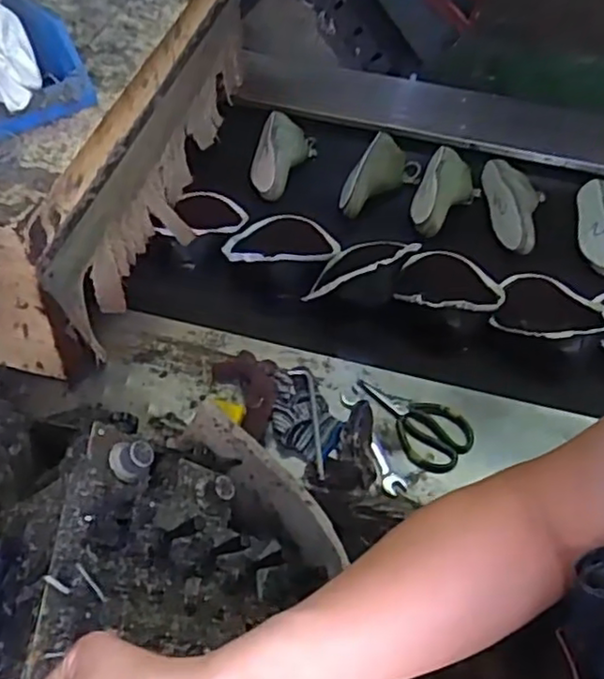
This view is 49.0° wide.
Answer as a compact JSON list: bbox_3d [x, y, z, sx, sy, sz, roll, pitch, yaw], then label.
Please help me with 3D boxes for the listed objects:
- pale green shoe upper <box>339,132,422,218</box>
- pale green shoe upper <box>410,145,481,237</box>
[{"bbox_3d":[0.149,-0.301,1.243,0.108,0.066,0.209,24,52,14],"label":"pale green shoe upper"},{"bbox_3d":[0.263,-0.258,1.209,0.109,0.082,0.204,17,51,9],"label":"pale green shoe upper"}]

